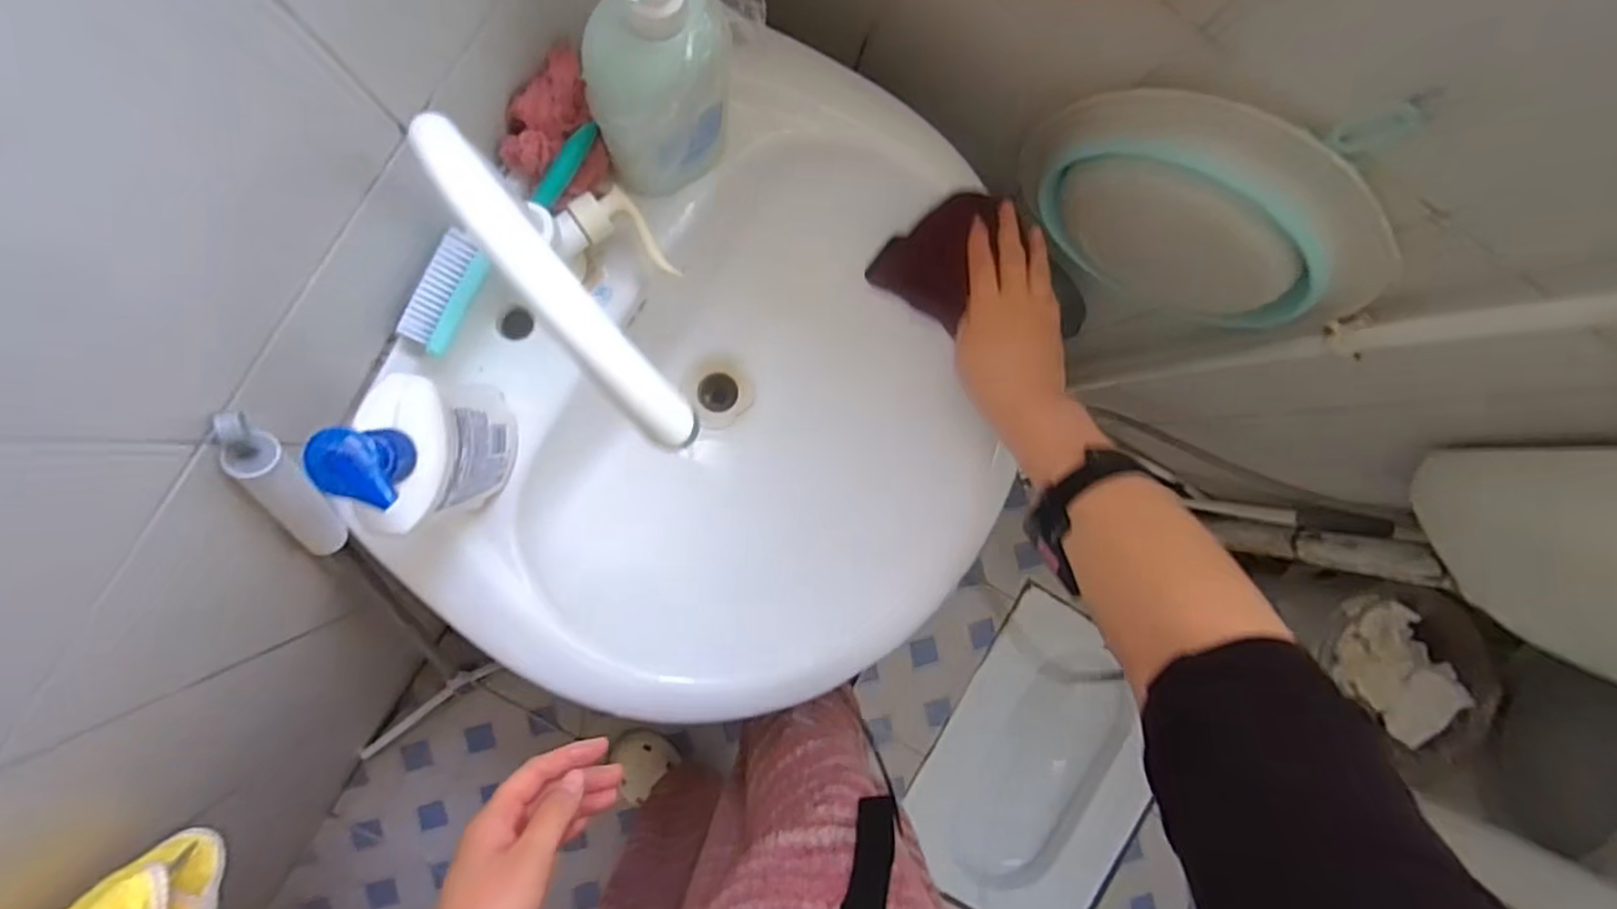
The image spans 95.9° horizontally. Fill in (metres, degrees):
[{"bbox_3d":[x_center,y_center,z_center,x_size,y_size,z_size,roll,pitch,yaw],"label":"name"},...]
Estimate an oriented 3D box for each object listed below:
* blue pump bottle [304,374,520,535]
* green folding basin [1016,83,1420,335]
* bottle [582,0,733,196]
[{"bbox_3d":[-0.227,-0.003,0.439,0.053,0.192,0.089,-5,91,-7],"label":"blue pump bottle"},{"bbox_3d":[0.315,-0.190,0.586,0.278,0.305,0.044,37,86,-6],"label":"green folding basin"},{"bbox_3d":[-0.089,-0.222,0.431,0.084,0.187,0.082,-3,91,-7],"label":"bottle"}]

